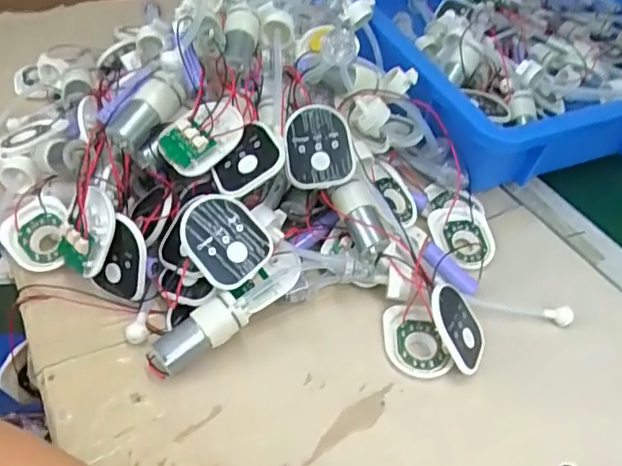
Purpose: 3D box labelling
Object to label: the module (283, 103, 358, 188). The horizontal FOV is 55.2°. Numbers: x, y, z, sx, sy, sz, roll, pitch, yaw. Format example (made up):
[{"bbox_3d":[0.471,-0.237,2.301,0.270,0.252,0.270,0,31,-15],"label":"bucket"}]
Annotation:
[{"bbox_3d":[0.006,-0.061,0.421,0.049,0.009,0.057,-4,87,-5],"label":"module"}]

